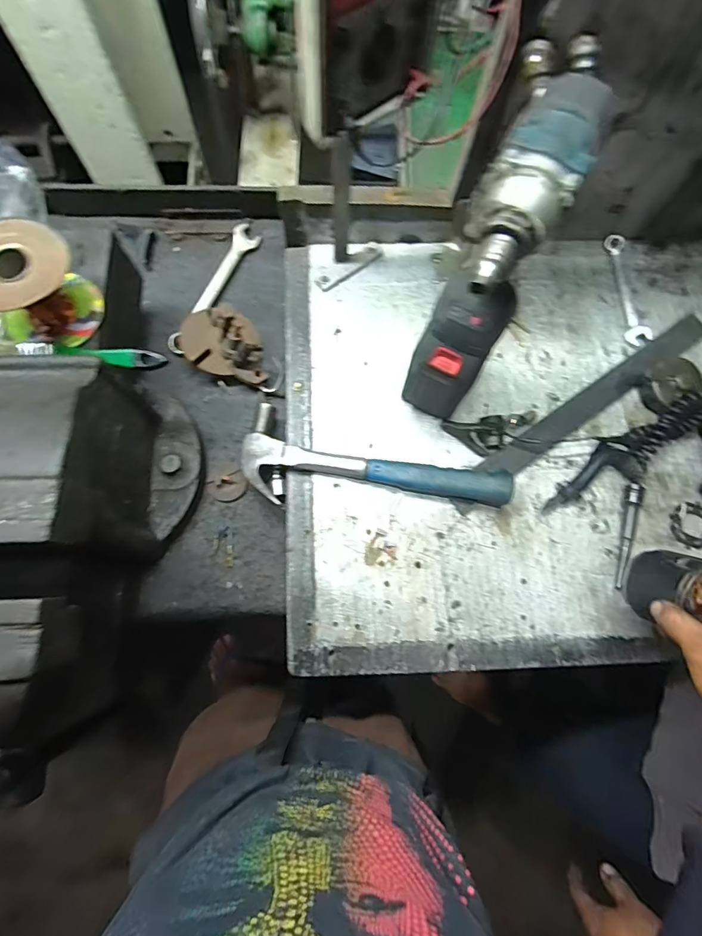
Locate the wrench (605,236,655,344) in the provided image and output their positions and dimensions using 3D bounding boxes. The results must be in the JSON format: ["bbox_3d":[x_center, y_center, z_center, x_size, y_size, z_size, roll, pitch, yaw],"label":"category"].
[{"bbox_3d":[0.392,-0.253,0.641,0.033,0.015,0.170,-5,75,-3],"label":"wrench"}]

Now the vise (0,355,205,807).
[{"bbox_3d":[-0.296,0.077,0.416,0.199,0.242,0.382,6,75,0],"label":"vise"}]

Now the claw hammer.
[{"bbox_3d":[0.024,0.017,0.552,0.329,0.039,0.110,15,75,3],"label":"claw hammer"}]

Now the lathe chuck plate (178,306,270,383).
[{"bbox_3d":[-0.170,-0.177,0.599,0.119,0.074,0.102,8,75,1],"label":"lathe chuck plate"}]

